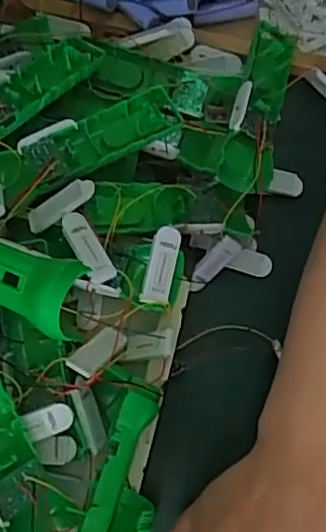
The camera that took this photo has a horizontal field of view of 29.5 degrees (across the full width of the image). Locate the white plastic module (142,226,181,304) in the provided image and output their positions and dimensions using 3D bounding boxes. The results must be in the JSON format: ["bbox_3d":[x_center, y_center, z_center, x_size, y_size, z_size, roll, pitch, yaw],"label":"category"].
[{"bbox_3d":[-0.001,-0.001,0.462,0.020,0.010,0.056,12,88,4],"label":"white plastic module"}]

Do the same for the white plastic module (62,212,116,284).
[{"bbox_3d":[-0.057,-0.014,0.460,0.018,0.006,0.057,-32,89,-8],"label":"white plastic module"}]

